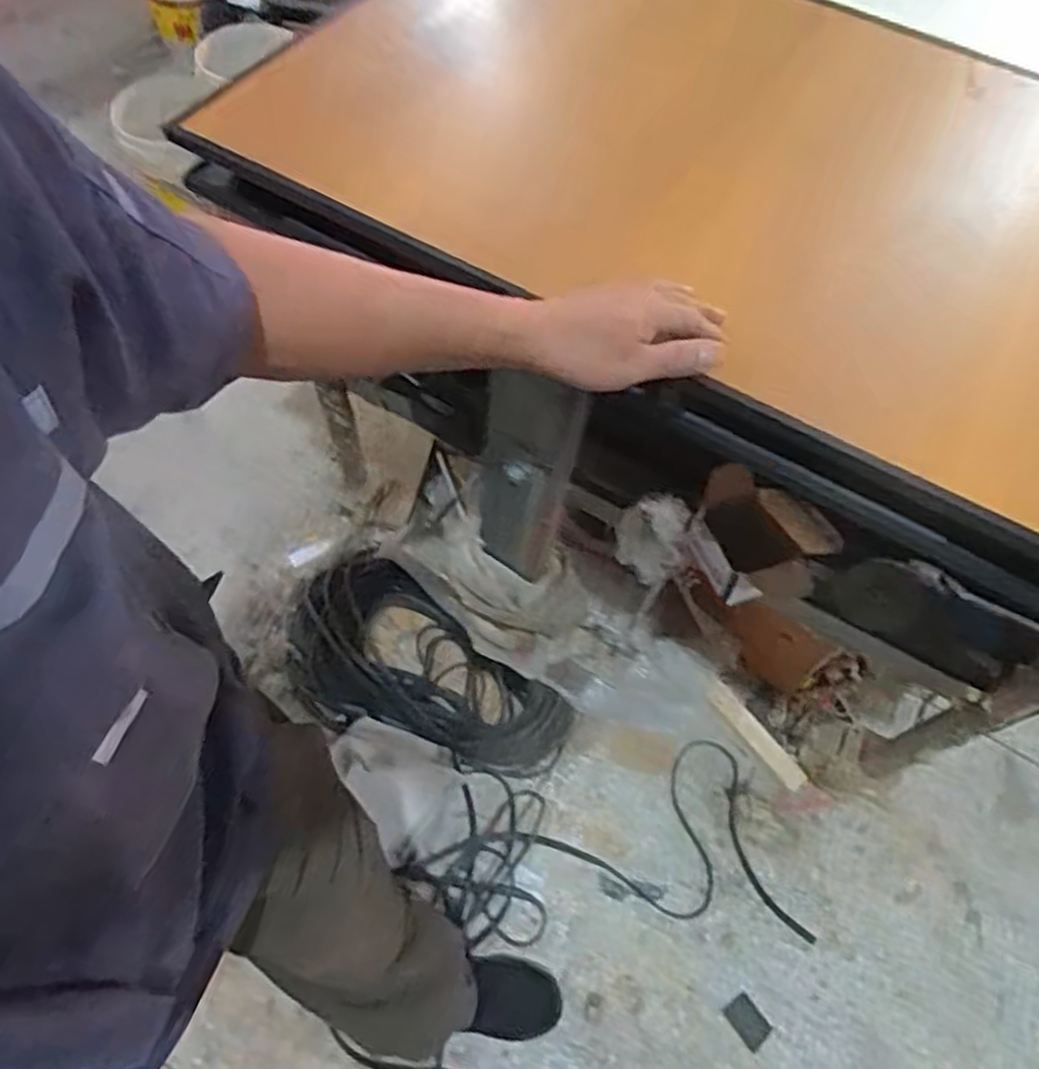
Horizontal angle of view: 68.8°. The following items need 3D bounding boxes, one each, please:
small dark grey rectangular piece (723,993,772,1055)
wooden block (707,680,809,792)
[{"bbox_3d":[0.366,0.782,1.218,0.049,0.004,0.068,-32,66,-17],"label":"small dark grey rectangular piece"},{"bbox_3d":[0.439,0.375,1.416,0.036,0.027,0.228,-34,67,-18],"label":"wooden block"}]

